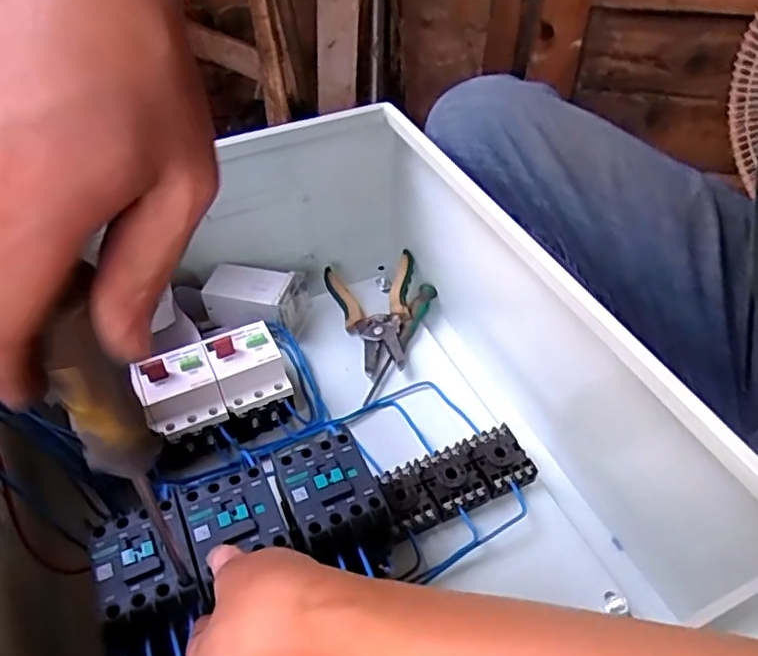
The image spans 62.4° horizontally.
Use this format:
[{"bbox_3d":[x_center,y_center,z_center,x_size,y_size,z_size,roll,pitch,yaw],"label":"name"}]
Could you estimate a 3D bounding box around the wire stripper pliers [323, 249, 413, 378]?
[{"bbox_3d":[-0.004,-0.018,0.631,0.091,0.030,0.147,-5,44,-5],"label":"wire stripper pliers"}]

